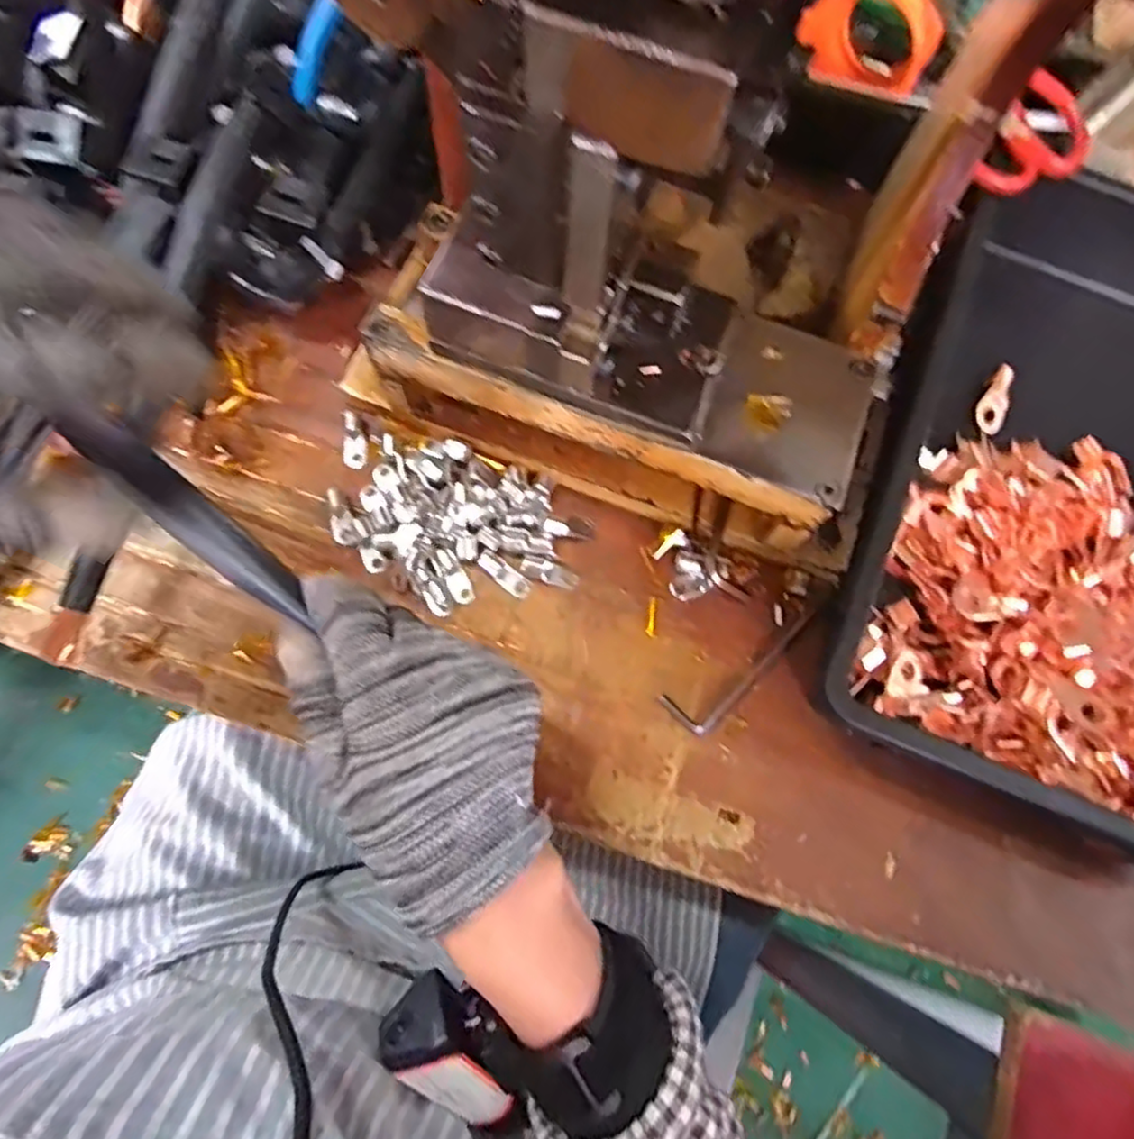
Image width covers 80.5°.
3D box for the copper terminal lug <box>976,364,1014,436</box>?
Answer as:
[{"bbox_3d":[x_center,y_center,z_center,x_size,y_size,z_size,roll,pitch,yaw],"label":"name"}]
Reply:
[{"bbox_3d":[0.262,-0.104,0.409,0.018,0.004,0.043,19,86,3],"label":"copper terminal lug"}]

